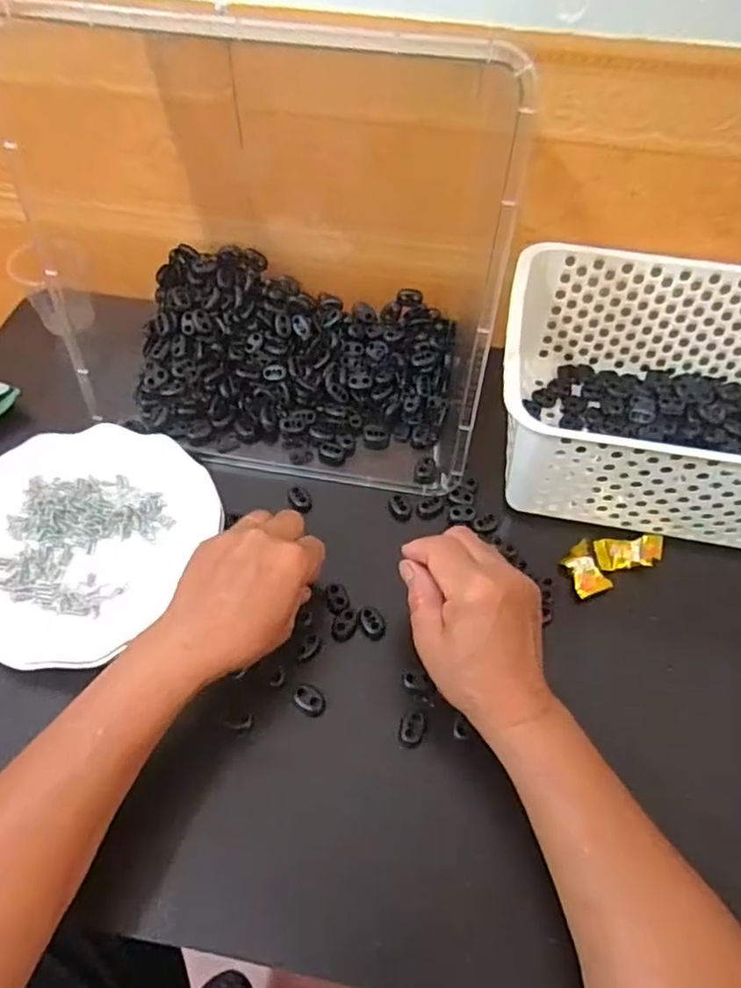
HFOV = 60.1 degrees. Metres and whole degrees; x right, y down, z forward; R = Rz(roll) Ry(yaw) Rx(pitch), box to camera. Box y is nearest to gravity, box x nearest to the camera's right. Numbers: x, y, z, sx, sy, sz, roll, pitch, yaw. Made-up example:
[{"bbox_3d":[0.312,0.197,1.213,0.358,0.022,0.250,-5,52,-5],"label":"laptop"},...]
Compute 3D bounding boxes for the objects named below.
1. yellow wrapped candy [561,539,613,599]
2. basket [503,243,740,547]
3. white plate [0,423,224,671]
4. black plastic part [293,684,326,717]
[{"bbox_3d":[0.155,0.052,0.459,0.027,0.013,0.041,-14,56,-11],"label":"yellow wrapped candy"},{"bbox_3d":[0.250,-0.070,0.487,0.300,0.112,0.205,10,55,6],"label":"basket"},{"bbox_3d":[-0.210,0.029,0.455,0.163,0.024,0.180,22,57,14],"label":"white plate"},{"bbox_3d":[-0.039,0.131,0.405,0.022,0.009,0.015,27,58,17],"label":"black plastic part"}]

